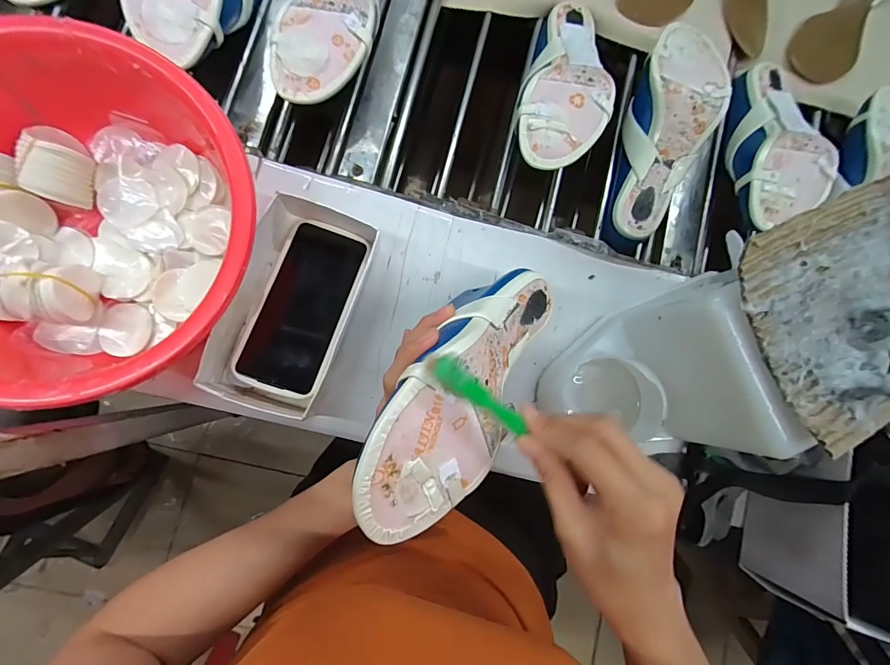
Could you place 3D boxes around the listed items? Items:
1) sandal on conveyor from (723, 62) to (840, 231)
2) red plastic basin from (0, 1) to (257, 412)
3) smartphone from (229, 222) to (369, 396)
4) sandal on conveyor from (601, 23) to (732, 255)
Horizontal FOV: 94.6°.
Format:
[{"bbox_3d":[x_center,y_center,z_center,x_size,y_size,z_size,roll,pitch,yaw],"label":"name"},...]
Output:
[{"bbox_3d":[0.397,-0.229,0.494,0.094,0.060,0.242,14,66,-5],"label":"sandal on conveyor"},{"bbox_3d":[-0.292,-0.086,0.341,0.269,0.097,0.273,1,85,-6],"label":"red plastic basin"},{"bbox_3d":[-0.133,-0.026,0.387,0.080,0.009,0.166,19,76,0],"label":"smartphone"},{"bbox_3d":[0.255,-0.225,0.484,0.091,0.057,0.257,15,101,-5],"label":"sandal on conveyor"}]

